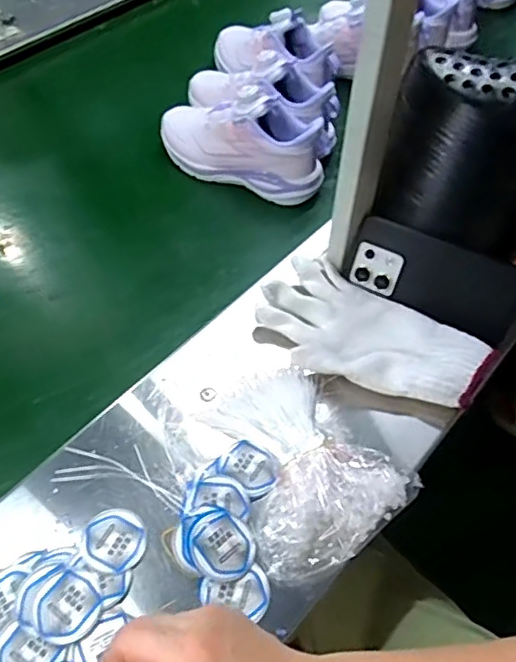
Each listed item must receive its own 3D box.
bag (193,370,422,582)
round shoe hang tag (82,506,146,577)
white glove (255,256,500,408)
[{"bbox_3d":[0.027,0.106,0.471,0.121,0.037,0.166,-32,64,-24],"label":"bag"},{"bbox_3d":[-0.110,0.162,0.447,0.045,0.010,0.049,-25,62,-21],"label":"round shoe hang tag"},{"bbox_3d":[0.099,0.004,0.539,0.210,0.041,0.121,35,60,17],"label":"white glove"}]

